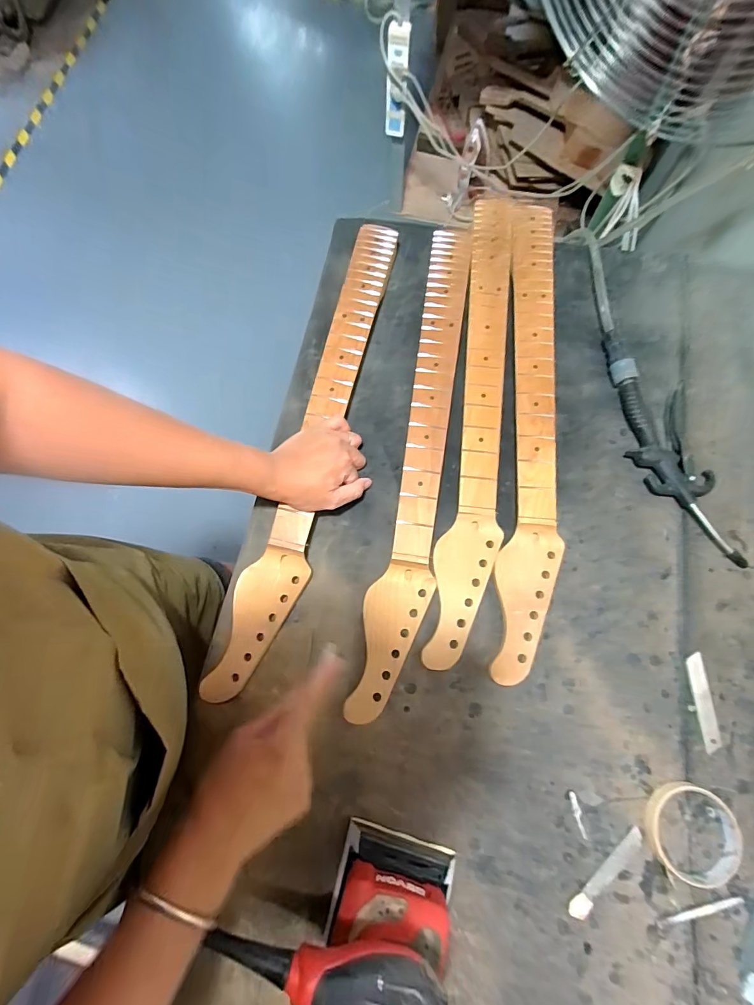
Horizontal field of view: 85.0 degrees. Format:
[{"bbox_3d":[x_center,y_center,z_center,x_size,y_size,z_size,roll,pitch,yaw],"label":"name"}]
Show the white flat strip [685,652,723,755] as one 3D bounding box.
[{"bbox_3d":[0.356,0.217,0.448,0.019,0.004,0.095,-3,74,1],"label":"white flat strip"}]

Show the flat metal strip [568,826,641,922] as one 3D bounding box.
[{"bbox_3d":[0.224,0.362,0.404,0.017,0.004,0.101,43,79,12],"label":"flat metal strip"}]

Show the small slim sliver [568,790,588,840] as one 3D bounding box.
[{"bbox_3d":[0.205,0.319,0.418,0.008,0.006,0.042,-8,74,-1],"label":"small slim sliver"}]

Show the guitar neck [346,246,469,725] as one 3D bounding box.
[{"bbox_3d":[0.057,-0.071,0.519,0.067,0.035,0.638,10,74,4],"label":"guitar neck"}]

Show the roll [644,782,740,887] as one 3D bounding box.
[{"bbox_3d":[0.313,0.326,0.406,0.086,0.013,0.083,0,74,1],"label":"roll"}]

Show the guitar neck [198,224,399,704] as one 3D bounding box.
[{"bbox_3d":[-0.078,-0.085,0.514,0.069,0.017,0.631,13,77,5],"label":"guitar neck"}]

